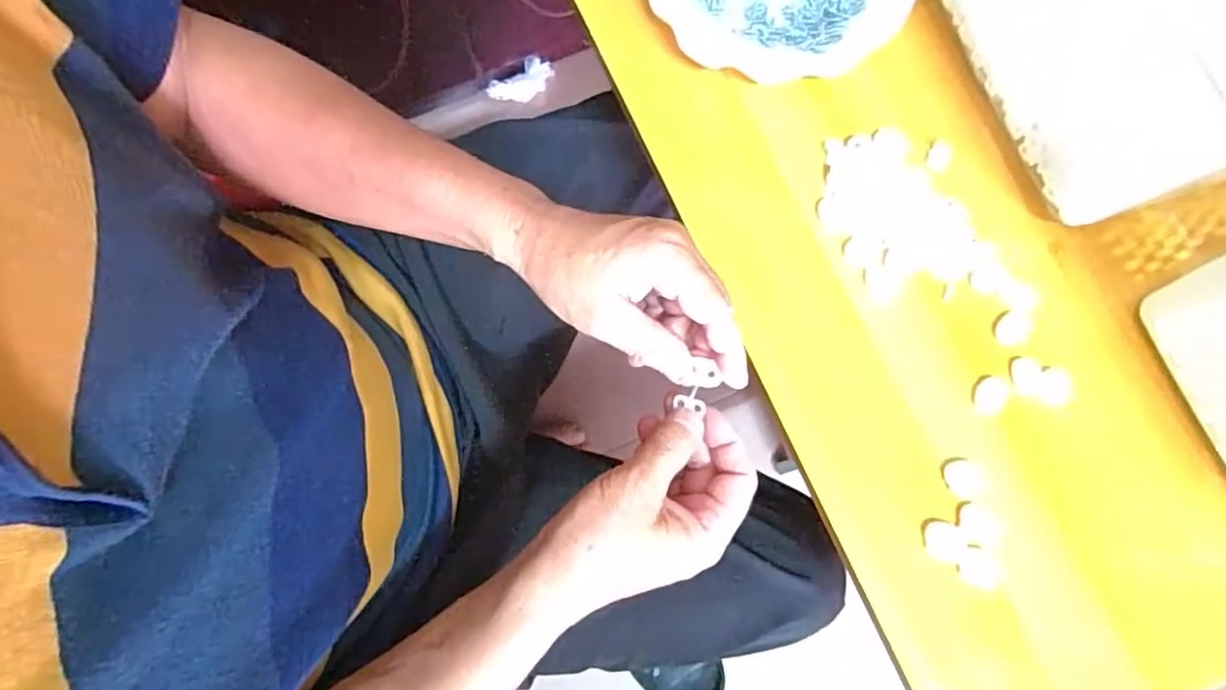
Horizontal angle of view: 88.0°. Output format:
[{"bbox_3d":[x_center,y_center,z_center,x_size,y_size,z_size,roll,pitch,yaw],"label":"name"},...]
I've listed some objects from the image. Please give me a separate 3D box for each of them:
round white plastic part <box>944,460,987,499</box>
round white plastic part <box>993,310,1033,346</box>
[{"bbox_3d":[0.209,0.079,0.376,0.023,0.004,0.021,0,77,-1],"label":"round white plastic part"},{"bbox_3d":[0.251,-0.011,0.397,0.025,0.004,0.020,-36,79,-8],"label":"round white plastic part"}]

